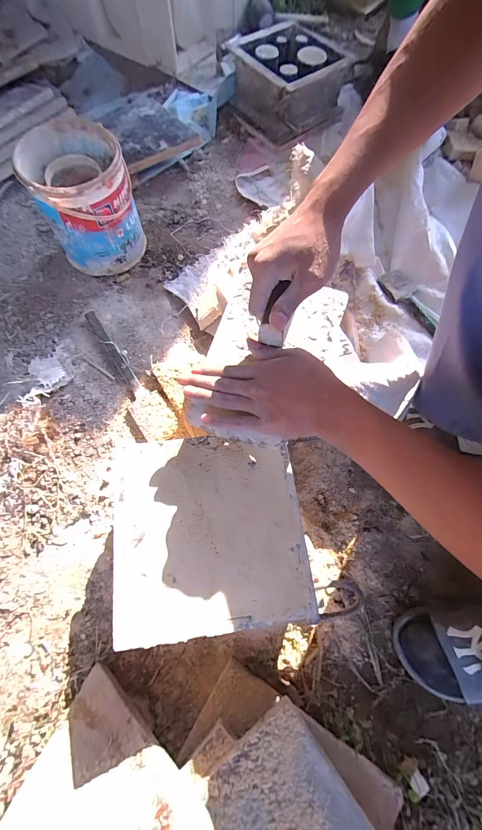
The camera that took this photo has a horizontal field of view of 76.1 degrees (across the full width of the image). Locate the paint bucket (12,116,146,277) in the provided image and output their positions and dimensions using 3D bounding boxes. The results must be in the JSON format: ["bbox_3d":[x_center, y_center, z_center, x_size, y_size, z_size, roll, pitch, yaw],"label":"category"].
[{"bbox_3d":[-0.296,-0.406,0.615,0.168,0.204,0.166,0,69,0],"label":"paint bucket"}]

